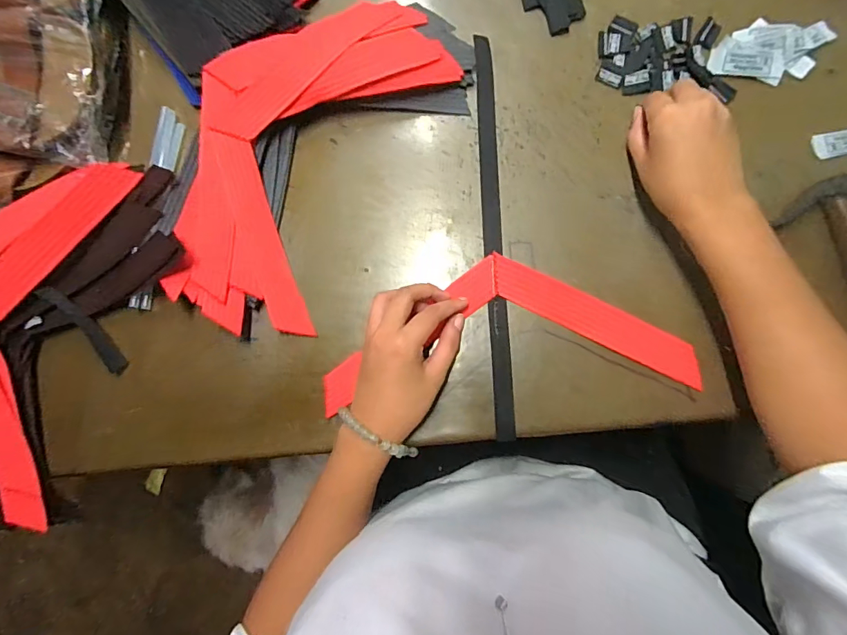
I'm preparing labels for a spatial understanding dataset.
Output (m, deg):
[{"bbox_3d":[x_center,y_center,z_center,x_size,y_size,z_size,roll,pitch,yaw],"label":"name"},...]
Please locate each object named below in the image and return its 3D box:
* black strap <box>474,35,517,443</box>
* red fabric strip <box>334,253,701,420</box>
[{"bbox_3d":[0.062,-0.077,0.404,0.016,0.006,0.362,-3,84,7],"label":"black strap"},{"bbox_3d":[0.068,0.009,0.394,0.312,0.007,0.122,-4,83,4],"label":"red fabric strip"}]

